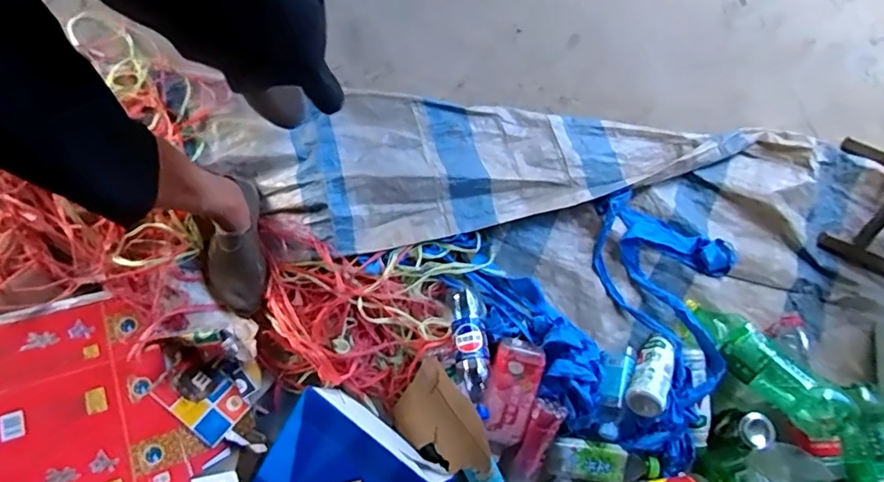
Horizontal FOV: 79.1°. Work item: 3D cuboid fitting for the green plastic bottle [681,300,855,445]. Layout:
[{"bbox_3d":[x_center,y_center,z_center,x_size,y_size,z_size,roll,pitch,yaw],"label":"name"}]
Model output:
[{"bbox_3d":[0.634,0.236,1.057,0.329,0.119,0.107,38,114,6],"label":"green plastic bottle"}]

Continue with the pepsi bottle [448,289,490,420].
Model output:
[{"bbox_3d":[0.056,0.204,0.991,0.064,0.055,0.243,-8,63,-2],"label":"pepsi bottle"}]

